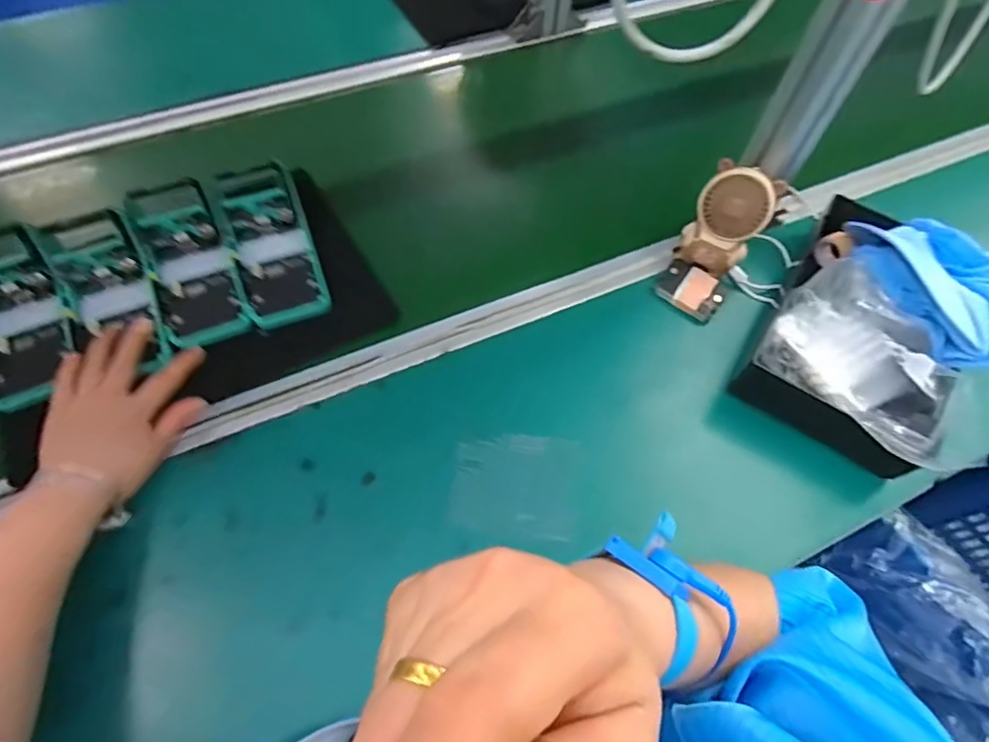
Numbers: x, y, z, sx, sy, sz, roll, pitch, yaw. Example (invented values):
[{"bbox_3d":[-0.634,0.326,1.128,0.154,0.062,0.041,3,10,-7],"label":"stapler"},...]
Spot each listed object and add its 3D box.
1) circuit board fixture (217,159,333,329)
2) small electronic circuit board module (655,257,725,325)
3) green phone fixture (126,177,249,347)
[{"bbox_3d":[-0.232,-0.137,0.555,0.087,0.054,0.181,-20,58,-10],"label":"circuit board fixture"},{"bbox_3d":[0.209,-0.086,0.576,0.065,0.011,0.052,34,75,14],"label":"small electronic circuit board module"},{"bbox_3d":[-0.310,-0.116,0.544,0.078,0.061,0.191,-26,59,-14],"label":"green phone fixture"}]

